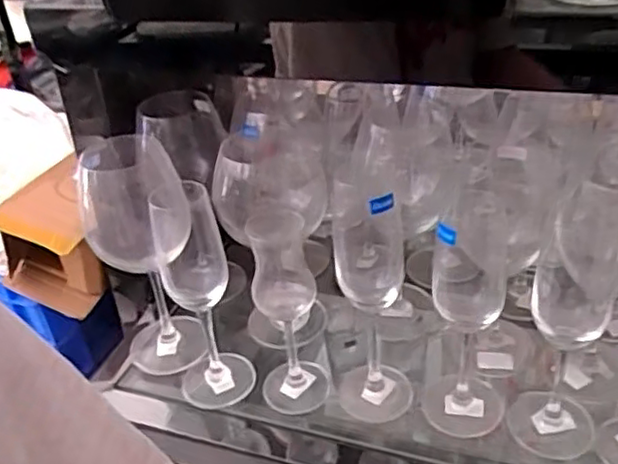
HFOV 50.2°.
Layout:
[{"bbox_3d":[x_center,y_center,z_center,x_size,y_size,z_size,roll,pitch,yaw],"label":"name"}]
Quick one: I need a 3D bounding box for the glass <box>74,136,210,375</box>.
[{"bbox_3d":[-0.154,0.027,0.630,0.090,0.221,0.099,-15,34,-13],"label":"glass"}]

